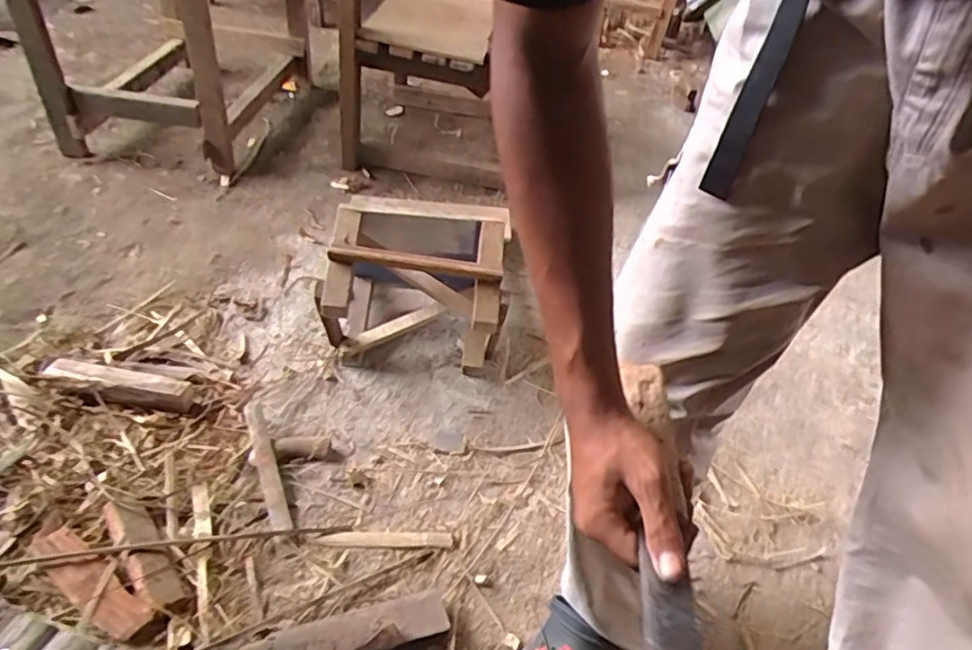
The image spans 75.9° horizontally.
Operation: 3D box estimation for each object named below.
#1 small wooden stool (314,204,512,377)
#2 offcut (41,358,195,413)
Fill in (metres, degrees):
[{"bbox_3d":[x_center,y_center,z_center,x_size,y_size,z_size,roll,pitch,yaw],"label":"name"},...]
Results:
[{"bbox_3d":[-0.132,-0.060,1.170,0.307,0.297,0.290,2,43,-4],"label":"small wooden stool"},{"bbox_3d":[-0.633,0.100,1.078,0.253,0.049,0.068,10,43,4],"label":"offcut"}]

